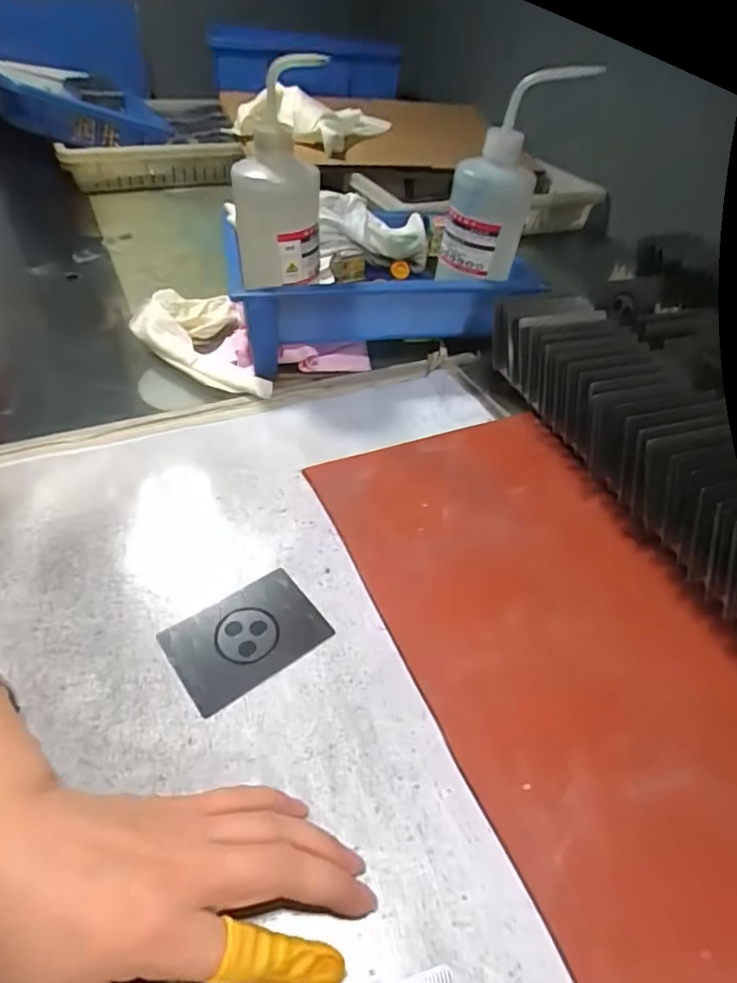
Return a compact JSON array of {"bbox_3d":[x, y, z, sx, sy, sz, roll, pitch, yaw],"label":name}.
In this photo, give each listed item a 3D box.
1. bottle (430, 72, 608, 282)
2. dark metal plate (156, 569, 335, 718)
[{"bbox_3d":[0.114,-0.272,0.481,0.094,0.152,0.060,-11,47,-16],"label":"bottle"},{"bbox_3d":[-0.073,0.085,0.324,0.085,0.004,0.059,-26,53,-28],"label":"dark metal plate"}]

